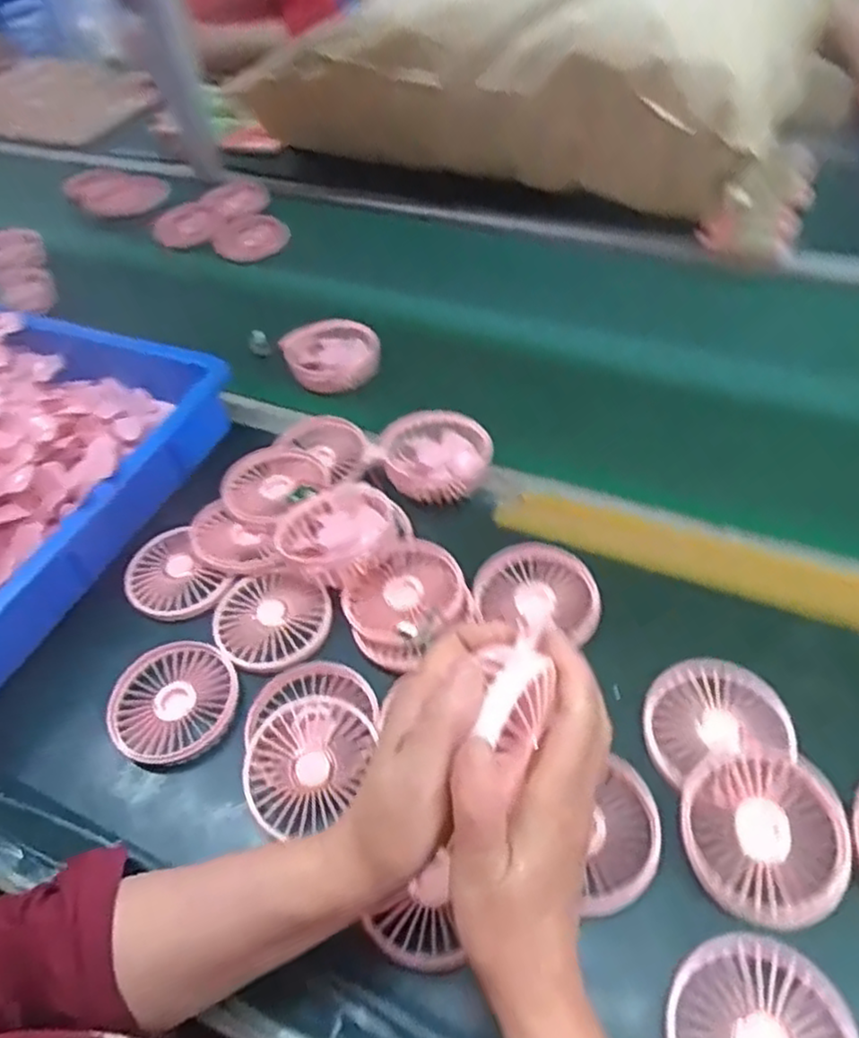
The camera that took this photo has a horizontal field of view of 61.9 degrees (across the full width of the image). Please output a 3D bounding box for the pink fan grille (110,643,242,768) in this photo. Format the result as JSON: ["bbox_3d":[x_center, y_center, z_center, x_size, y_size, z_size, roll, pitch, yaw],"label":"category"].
[{"bbox_3d":[-0.179,0.128,0.504,0.085,0.011,0.088,-3,49,3],"label":"pink fan grille"}]

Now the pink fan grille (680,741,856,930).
[{"bbox_3d":[0.191,0.175,0.404,0.087,0.011,0.091,7,50,12],"label":"pink fan grille"}]

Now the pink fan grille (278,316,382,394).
[{"bbox_3d":[-0.098,-0.166,0.727,0.091,0.033,0.091,-3,49,3],"label":"pink fan grille"}]

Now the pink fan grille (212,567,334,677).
[{"bbox_3d":[-0.119,0.071,0.534,0.083,0.019,0.085,0,49,6],"label":"pink fan grille"}]

